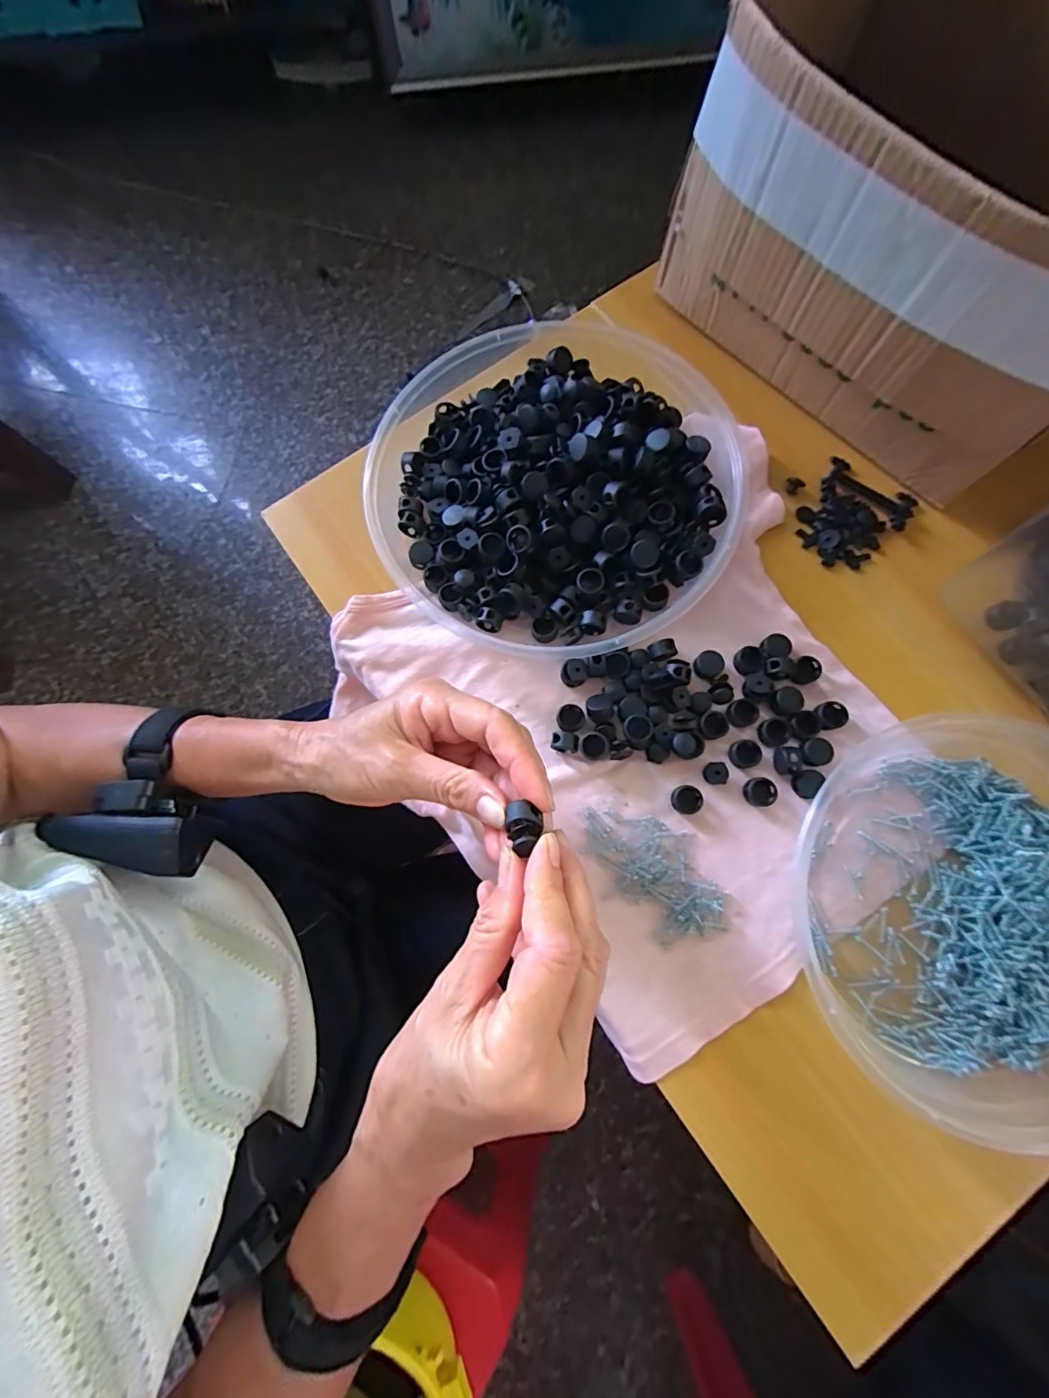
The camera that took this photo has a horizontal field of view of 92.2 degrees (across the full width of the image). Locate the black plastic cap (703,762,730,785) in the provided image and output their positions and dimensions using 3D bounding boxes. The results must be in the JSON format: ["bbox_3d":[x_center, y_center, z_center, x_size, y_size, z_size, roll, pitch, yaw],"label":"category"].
[{"bbox_3d":[0.117,0.045,0.306,0.014,0.008,0.013,0,78,0],"label":"black plastic cap"}]

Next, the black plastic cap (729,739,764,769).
[{"bbox_3d":[0.134,0.033,0.306,0.017,0.008,0.017,0,78,0],"label":"black plastic cap"}]

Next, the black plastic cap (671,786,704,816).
[{"bbox_3d":[0.098,0.061,0.303,0.017,0.008,0.017,0,78,0],"label":"black plastic cap"}]

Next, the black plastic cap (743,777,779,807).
[{"bbox_3d":[0.143,0.056,0.303,0.019,0.006,0.017,5,78,1],"label":"black plastic cap"}]

